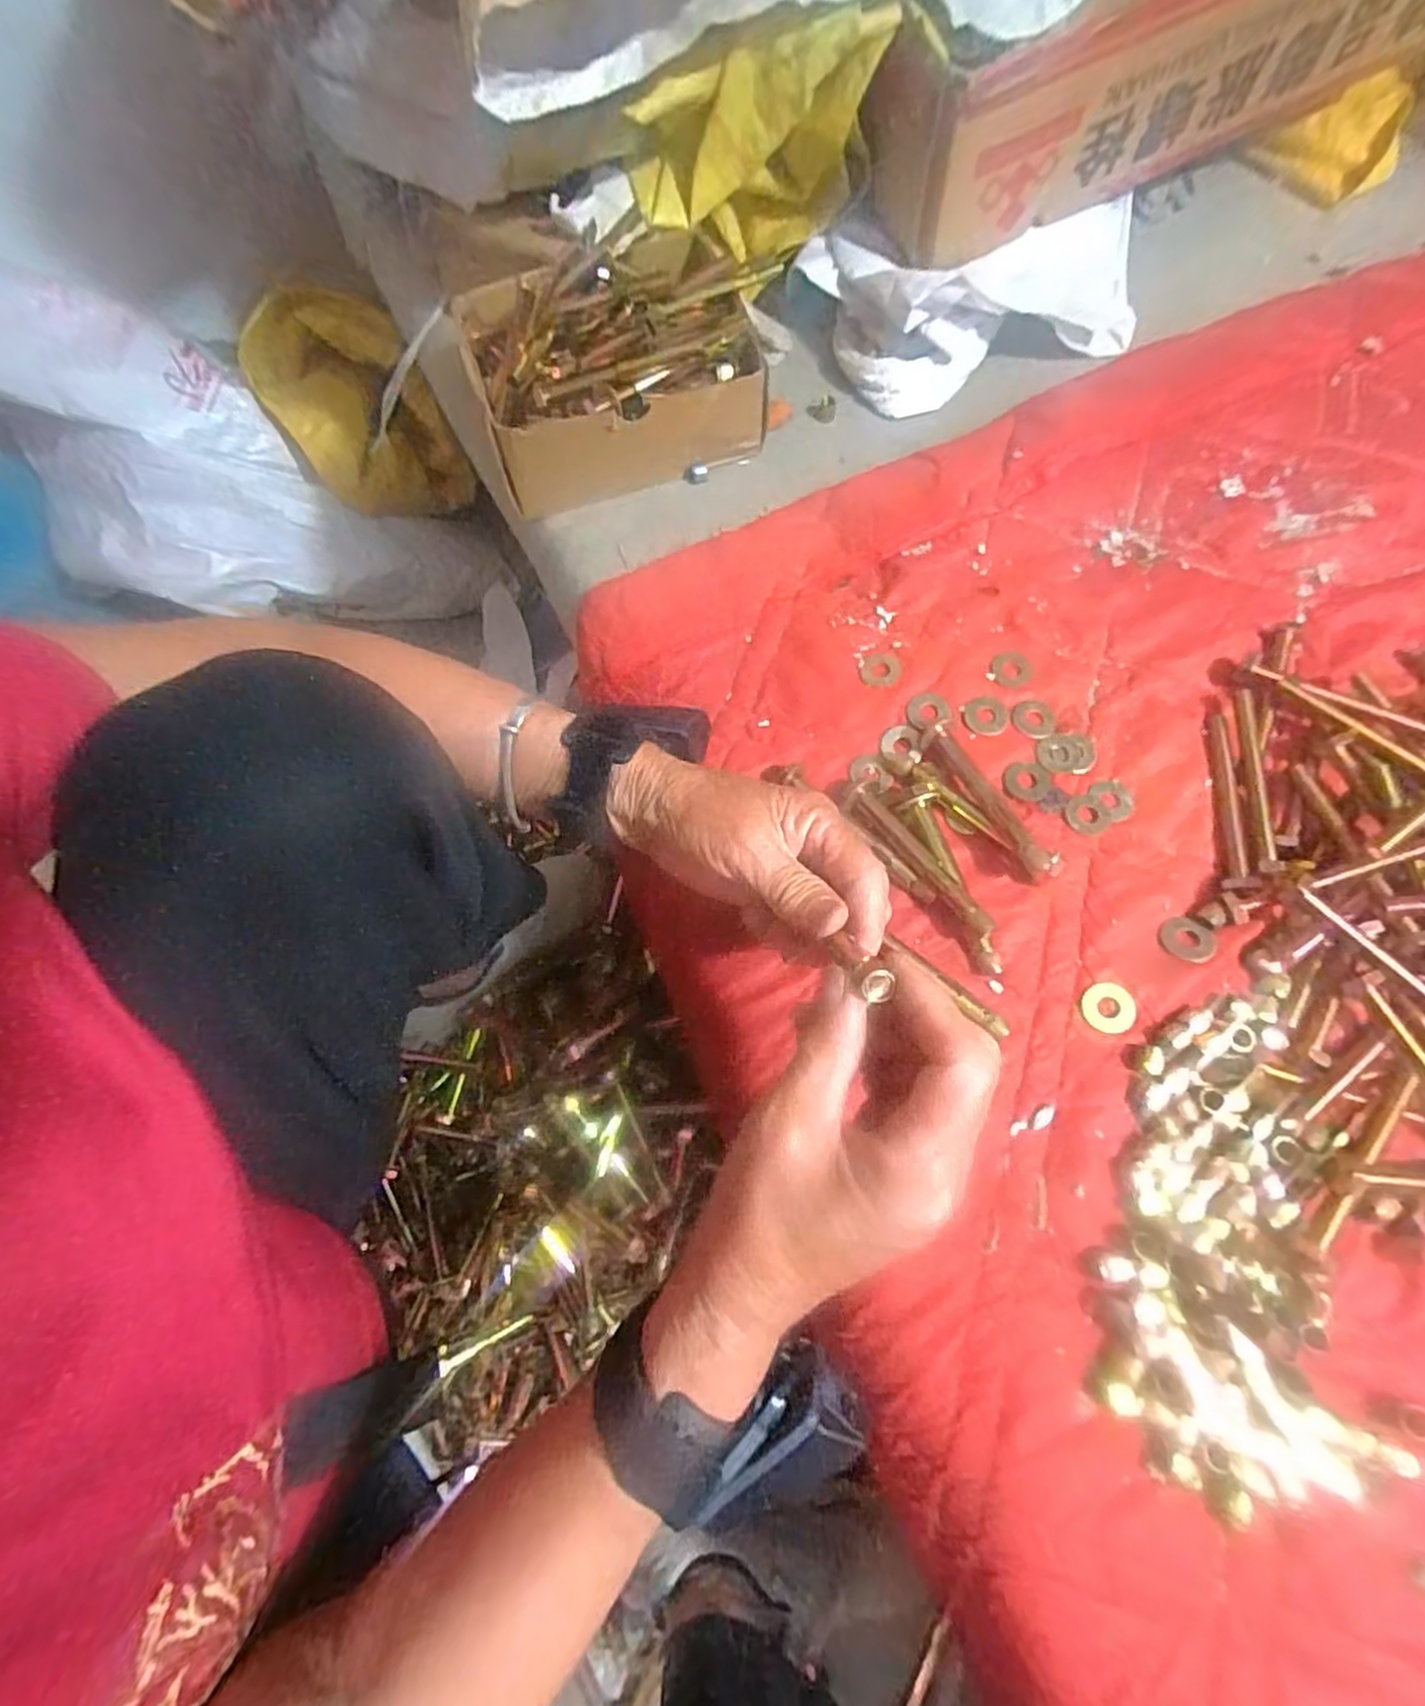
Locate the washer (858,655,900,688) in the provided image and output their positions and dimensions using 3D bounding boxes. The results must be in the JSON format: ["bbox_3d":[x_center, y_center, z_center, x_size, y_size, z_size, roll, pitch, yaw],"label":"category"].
[{"bbox_3d":[0.100,-0.110,0.425,0.023,0.004,0.023,0,70,1],"label":"washer"}]

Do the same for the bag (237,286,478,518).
[{"bbox_3d":[-0.444,-0.546,0.876,0.182,0.153,0.221,-29,72,-9],"label":"bag"}]

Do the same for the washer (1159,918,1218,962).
[{"bbox_3d":[0.242,0.044,0.360,0.026,0.004,0.022,20,72,8],"label":"washer"}]

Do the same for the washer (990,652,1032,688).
[{"bbox_3d":[0.176,-0.108,0.416,0.021,0.004,0.026,41,76,14],"label":"washer"}]

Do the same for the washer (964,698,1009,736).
[{"bbox_3d":[0.160,-0.080,0.409,0.025,0.004,0.023,6,70,3],"label":"washer"}]

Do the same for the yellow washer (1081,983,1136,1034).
[{"bbox_3d":[0.201,0.078,0.356,0.026,0.004,0.025,0,70,1],"label":"yellow washer"}]

